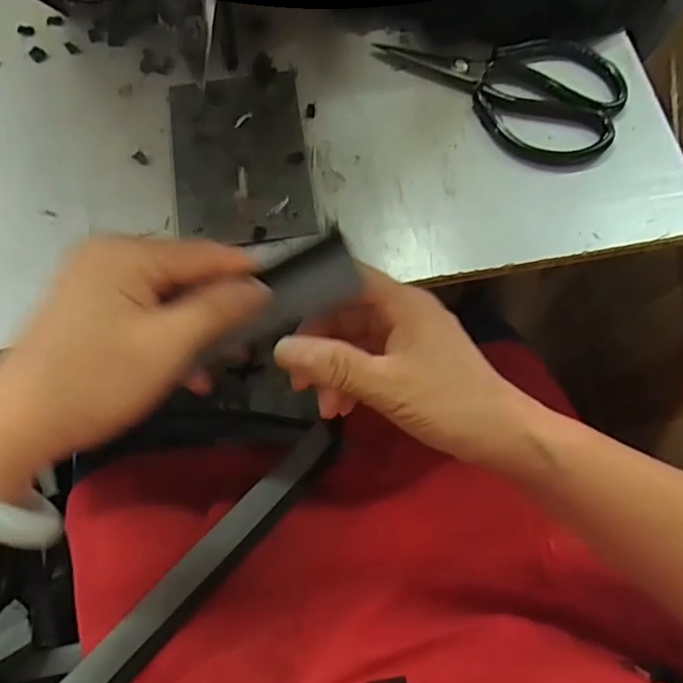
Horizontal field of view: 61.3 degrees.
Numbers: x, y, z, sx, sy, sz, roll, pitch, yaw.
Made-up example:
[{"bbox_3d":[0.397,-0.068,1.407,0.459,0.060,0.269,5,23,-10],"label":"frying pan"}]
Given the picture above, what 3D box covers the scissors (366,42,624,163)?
[{"bbox_3d":[0.115,-0.192,0.418,0.179,0.021,0.084,34,74,12],"label":"scissors"}]

